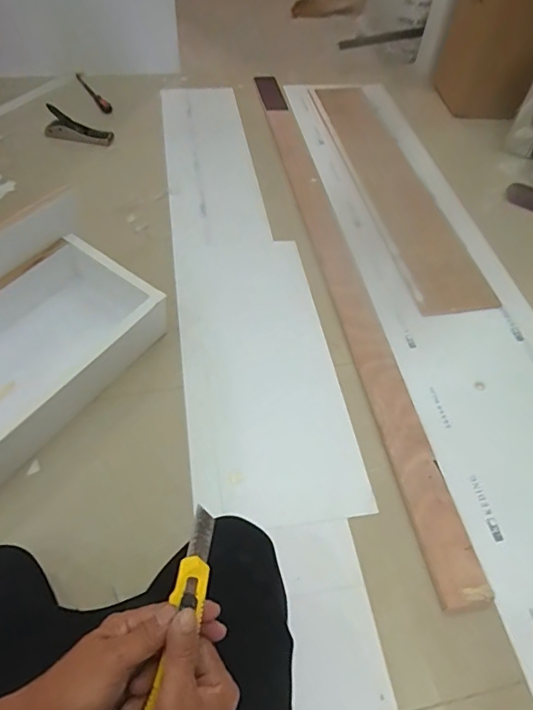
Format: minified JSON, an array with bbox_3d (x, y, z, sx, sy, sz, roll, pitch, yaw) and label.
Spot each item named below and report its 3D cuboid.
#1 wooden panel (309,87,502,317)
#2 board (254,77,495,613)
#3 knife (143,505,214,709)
[{"bbox_3d":[0.376,-0.538,1.479,0.237,0.019,1.111,-7,54,-10],"label":"wooden panel"},{"bbox_3d":[0.171,-0.265,1.240,0.091,0.031,1.698,-7,55,-9],"label":"board"},{"bbox_3d":[-0.073,0.222,0.397,0.026,0.013,0.184,15,70,7],"label":"knife"}]

